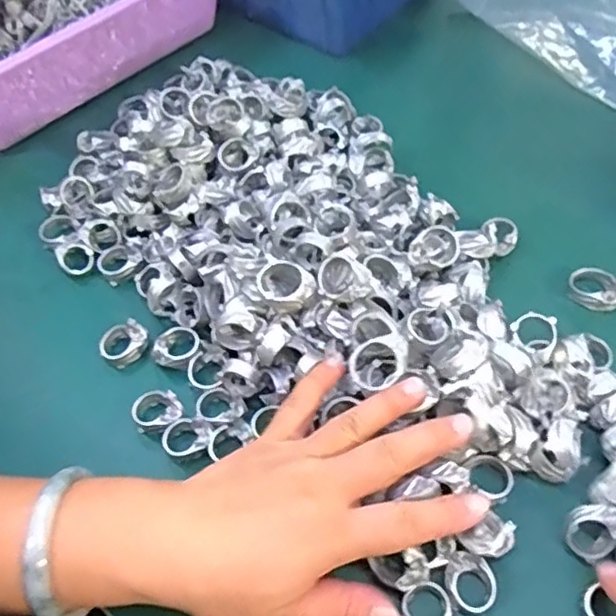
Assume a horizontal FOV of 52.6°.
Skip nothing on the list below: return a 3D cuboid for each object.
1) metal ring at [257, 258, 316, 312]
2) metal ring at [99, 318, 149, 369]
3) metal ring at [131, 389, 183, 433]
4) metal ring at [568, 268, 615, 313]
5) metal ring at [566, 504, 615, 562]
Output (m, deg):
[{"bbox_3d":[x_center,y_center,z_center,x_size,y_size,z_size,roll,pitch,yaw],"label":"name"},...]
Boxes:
[{"bbox_3d":[-0.013,-0.014,0.344,0.027,0.010,0.031,-36,60,-18],"label":"metal ring"},{"bbox_3d":[-0.115,0.024,0.393,0.030,0.021,0.022,-24,57,-11],"label":"metal ring"},{"bbox_3d":[-0.086,0.060,0.360,0.027,0.014,0.022,2,56,6],"label":"metal ring"},{"bbox_3d":[0.183,-0.014,0.393,0.033,0.013,0.025,28,62,21],"label":"metal ring"},{"bbox_3d":[0.142,0.108,0.307,0.031,0.019,0.023,-37,61,-19],"label":"metal ring"}]

